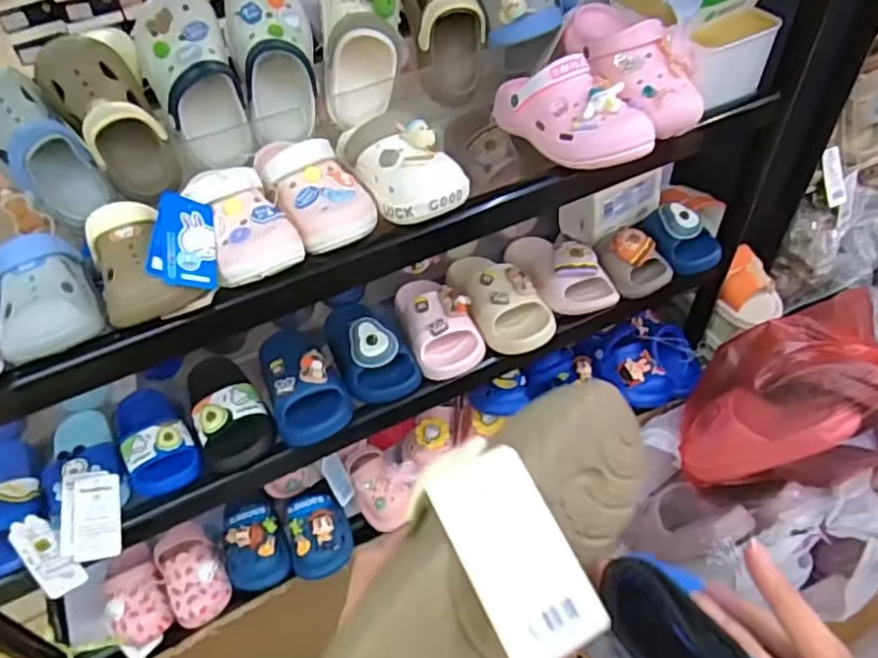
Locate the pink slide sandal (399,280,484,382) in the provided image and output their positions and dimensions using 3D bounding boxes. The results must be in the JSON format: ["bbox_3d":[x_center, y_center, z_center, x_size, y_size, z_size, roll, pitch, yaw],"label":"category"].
[{"bbox_3d":[-0.004,-0.018,0.878,0.085,0.059,0.162,-17,49,-12],"label":"pink slide sandal"}]

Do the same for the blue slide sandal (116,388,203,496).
[{"bbox_3d":[-0.353,0.124,0.814,0.077,0.045,0.176,-24,51,-17],"label":"blue slide sandal"}]

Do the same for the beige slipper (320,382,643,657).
[{"bbox_3d":[0.022,0.109,0.320,0.199,0.103,0.059,-48,27,-17],"label":"beige slipper"}]

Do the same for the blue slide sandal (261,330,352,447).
[{"bbox_3d":[-0.186,0.051,0.862,0.085,0.078,0.203,-20,37,-14],"label":"blue slide sandal"}]

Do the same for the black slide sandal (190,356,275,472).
[{"bbox_3d":[-0.271,0.083,0.834,0.081,0.061,0.185,-20,50,-14],"label":"black slide sandal"}]

